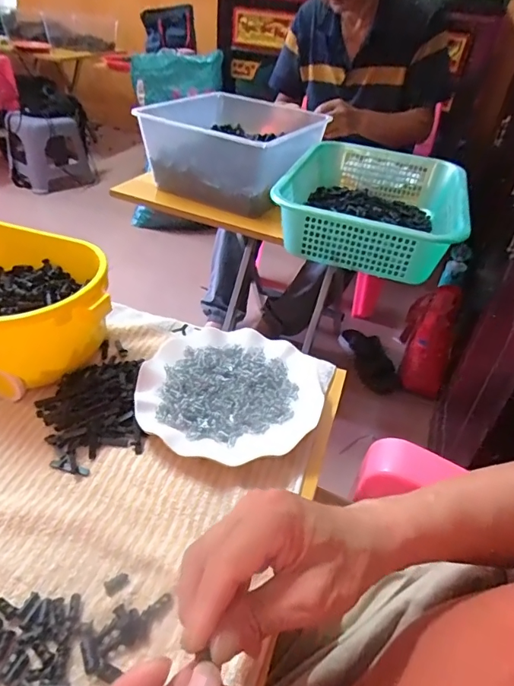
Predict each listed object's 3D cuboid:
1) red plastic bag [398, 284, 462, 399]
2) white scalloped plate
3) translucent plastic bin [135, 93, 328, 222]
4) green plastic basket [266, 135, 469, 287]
[{"bbox_3d":[0.453,0.006,1.217,0.119,0.252,0.138,12,39,9],"label":"red plastic bag"},{"bbox_3d":[-0.026,0.046,0.463,0.177,0.021,0.172,2,40,-2],"label":"white scalloped plate"},{"bbox_3d":[-0.036,-0.394,0.918,0.311,0.146,0.355,23,41,21],"label":"translucent plastic bin"},{"bbox_3d":[0.201,-0.248,0.806,0.301,0.108,0.392,13,39,11],"label":"green plastic basket"}]

